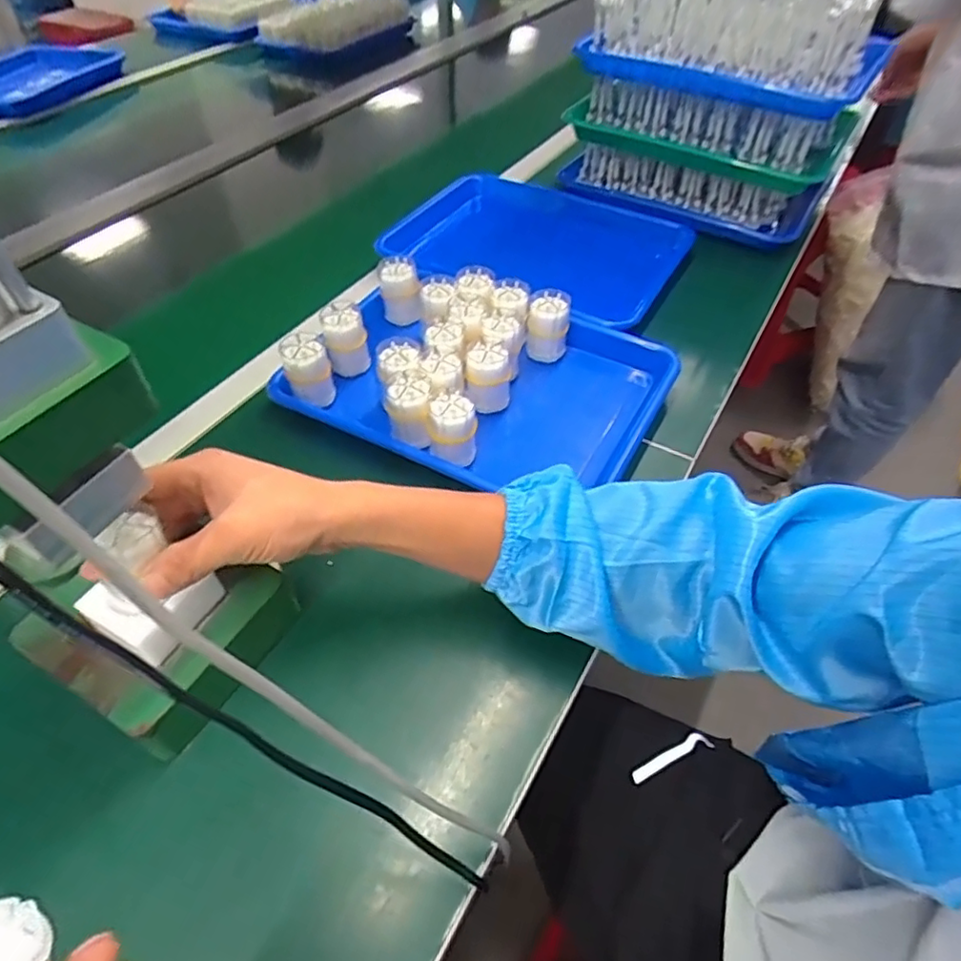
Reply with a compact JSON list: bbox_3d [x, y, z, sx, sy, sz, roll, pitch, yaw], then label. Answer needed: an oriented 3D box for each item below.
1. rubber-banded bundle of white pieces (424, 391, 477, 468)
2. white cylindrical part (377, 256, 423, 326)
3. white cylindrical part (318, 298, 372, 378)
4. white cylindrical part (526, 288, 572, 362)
[{"bbox_3d":[-0.024,-0.039,0.511,0.039,0.061,0.032,-5,48,-4],"label":"rubber-banded bundle of white pieces"},{"bbox_3d":[-0.084,-0.199,0.647,0.041,0.061,0.039,0,48,0],"label":"white cylindrical part"},{"bbox_3d":[-0.130,-0.134,0.592,0.037,0.068,0.034,-19,51,-15],"label":"white cylindrical part"},{"bbox_3d":[0.066,-0.150,0.603,0.039,0.063,0.034,6,49,6],"label":"white cylindrical part"}]

